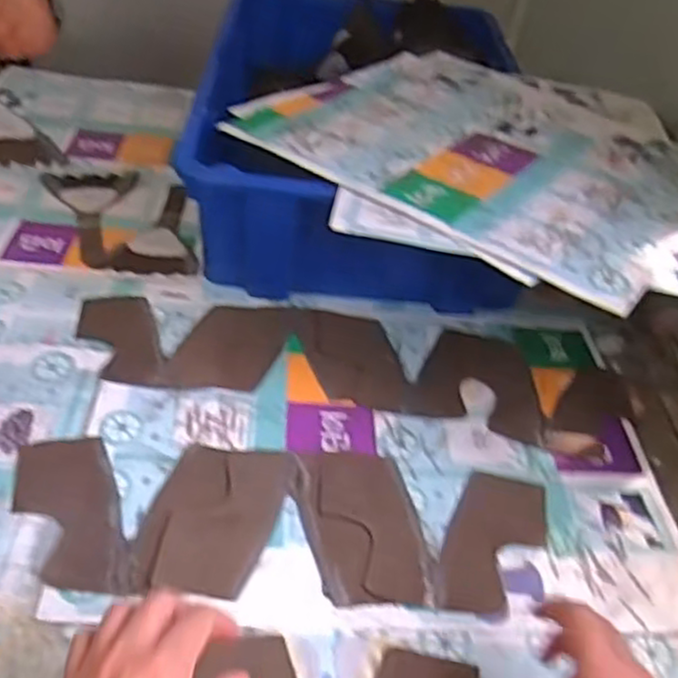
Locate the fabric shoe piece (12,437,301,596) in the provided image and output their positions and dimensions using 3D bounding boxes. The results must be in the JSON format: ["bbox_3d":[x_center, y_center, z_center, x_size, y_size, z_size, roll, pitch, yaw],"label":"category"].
[{"bbox_3d":[-0.158,0.141,0.592,0.219,0.009,0.140,5,42,-2],"label":"fabric shoe piece"}]

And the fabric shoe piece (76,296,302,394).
[{"bbox_3d":[-0.158,0.001,0.745,0.220,0.007,0.135,3,42,-4],"label":"fabric shoe piece"}]

